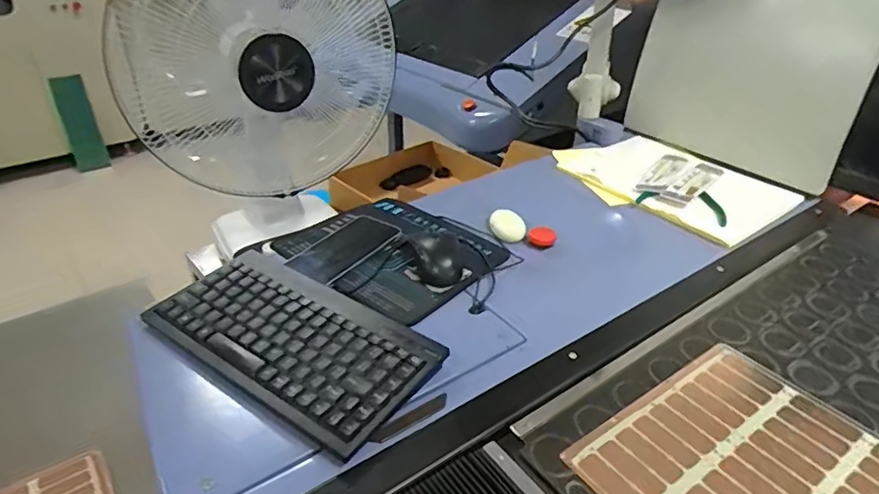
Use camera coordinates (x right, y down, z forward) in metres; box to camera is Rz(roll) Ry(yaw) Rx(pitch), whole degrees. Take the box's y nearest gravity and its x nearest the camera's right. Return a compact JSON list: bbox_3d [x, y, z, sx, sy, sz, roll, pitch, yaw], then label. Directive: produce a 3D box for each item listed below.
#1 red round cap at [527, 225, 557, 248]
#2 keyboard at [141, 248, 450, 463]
[{"bbox_3d":[0.148,-0.015,0.804,0.039,0.017,0.039,-9,34,-18],"label":"red round cap"},{"bbox_3d":[-0.148,0.091,0.559,0.280,0.029,0.145,22,37,28],"label":"keyboard"}]

